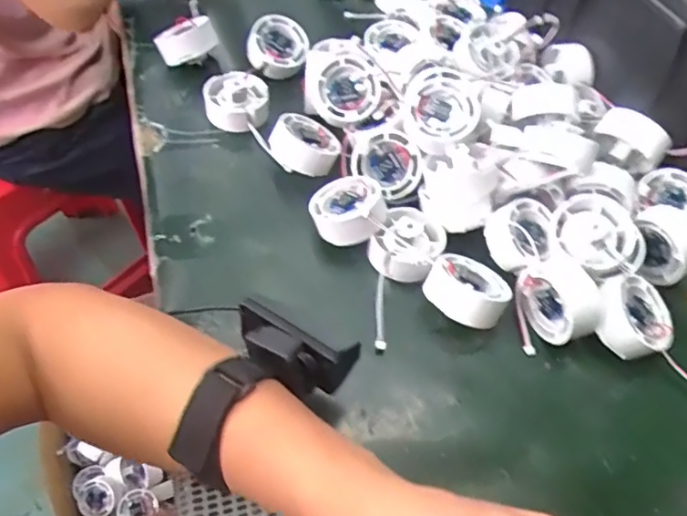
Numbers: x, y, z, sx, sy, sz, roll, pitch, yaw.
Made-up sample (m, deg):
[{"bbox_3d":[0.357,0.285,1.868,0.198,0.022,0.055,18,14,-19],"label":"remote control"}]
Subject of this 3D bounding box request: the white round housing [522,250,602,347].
[{"bbox_3d":[0.150,0.029,0.393,0.032,0.042,0.057,-14,55,-15],"label":"white round housing"}]

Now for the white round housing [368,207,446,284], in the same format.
[{"bbox_3d":[0.050,-0.013,0.425,0.049,0.027,0.057,24,54,12],"label":"white round housing"}]

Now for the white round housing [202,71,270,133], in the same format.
[{"bbox_3d":[-0.098,-0.144,0.520,0.056,0.032,0.054,3,53,-3],"label":"white round housing"}]

